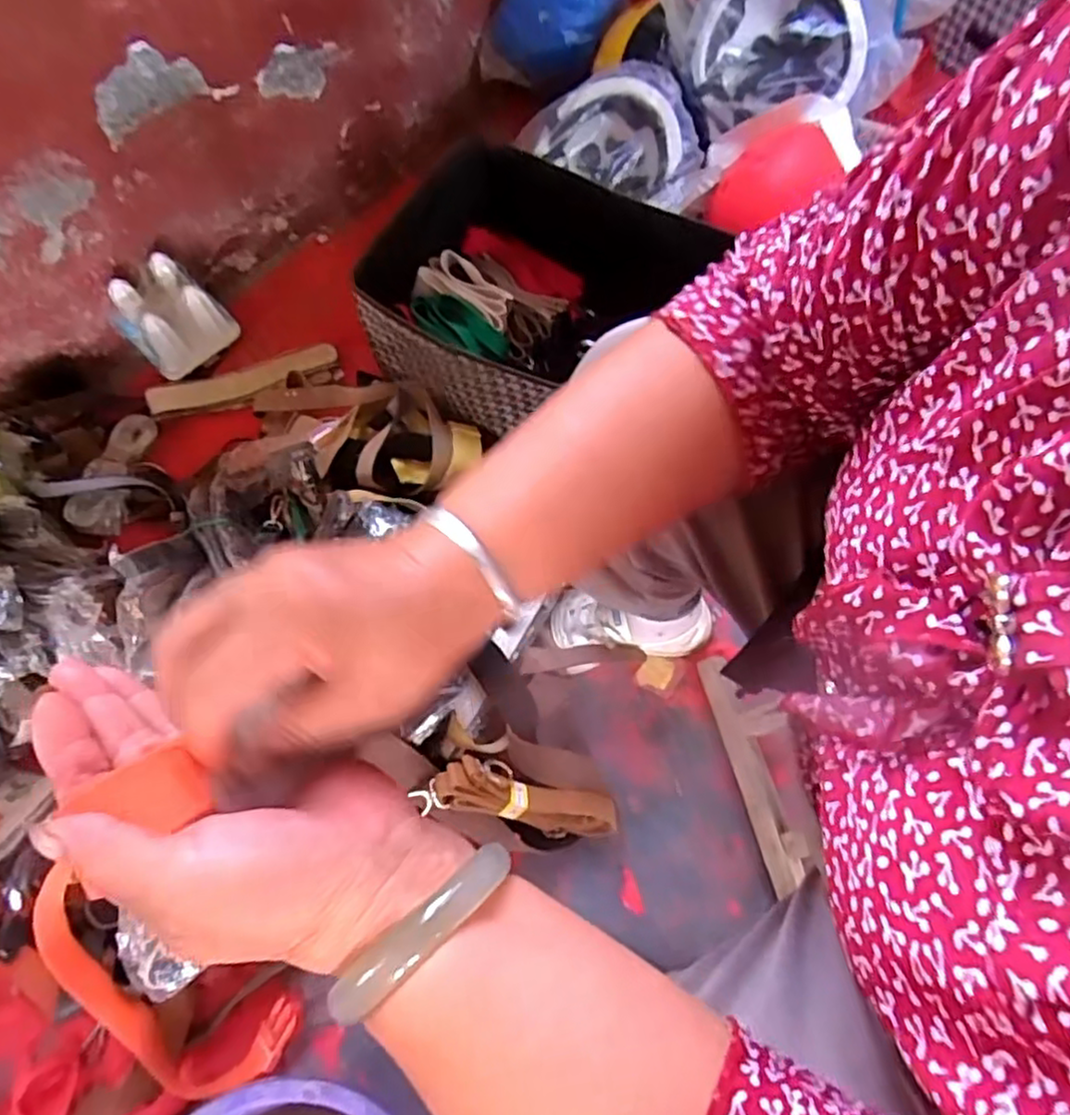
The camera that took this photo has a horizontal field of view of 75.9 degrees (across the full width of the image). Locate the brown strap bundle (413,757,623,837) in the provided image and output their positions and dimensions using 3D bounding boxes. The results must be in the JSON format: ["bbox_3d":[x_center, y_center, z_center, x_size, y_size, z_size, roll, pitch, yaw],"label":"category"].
[{"bbox_3d":[-0.009,0.236,0.673,0.202,0.046,0.053,23,65,-26],"label":"brown strap bundle"}]

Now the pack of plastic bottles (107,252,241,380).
[{"bbox_3d":[-0.491,-0.325,0.931,0.118,0.127,0.103,-42,72,-15],"label":"pack of plastic bottles"}]

